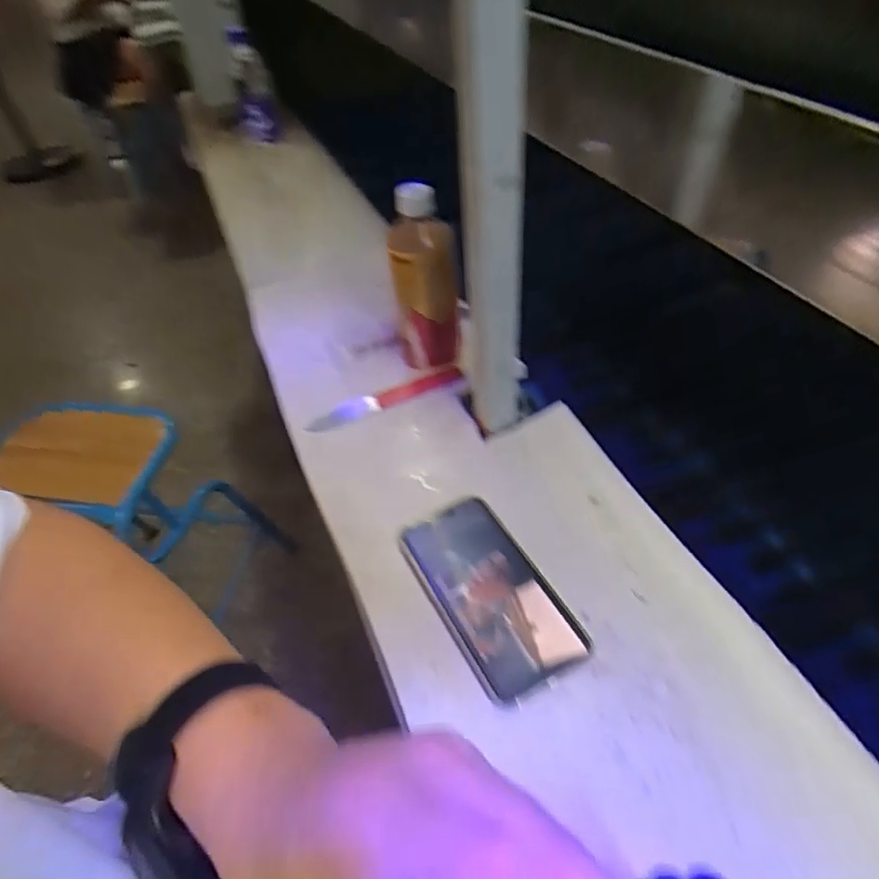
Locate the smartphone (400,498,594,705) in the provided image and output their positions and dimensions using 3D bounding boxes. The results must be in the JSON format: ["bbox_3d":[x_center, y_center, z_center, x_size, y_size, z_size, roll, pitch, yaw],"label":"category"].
[{"bbox_3d":[0.038,0.114,0.441,0.078,0.009,0.159,-25,49,-17],"label":"smartphone"}]

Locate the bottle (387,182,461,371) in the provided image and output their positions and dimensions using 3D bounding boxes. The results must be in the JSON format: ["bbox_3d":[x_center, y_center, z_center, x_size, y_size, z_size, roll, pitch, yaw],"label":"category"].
[{"bbox_3d":[-0.015,-0.156,0.588,0.064,0.190,0.058,-5,46,2],"label":"bottle"}]

